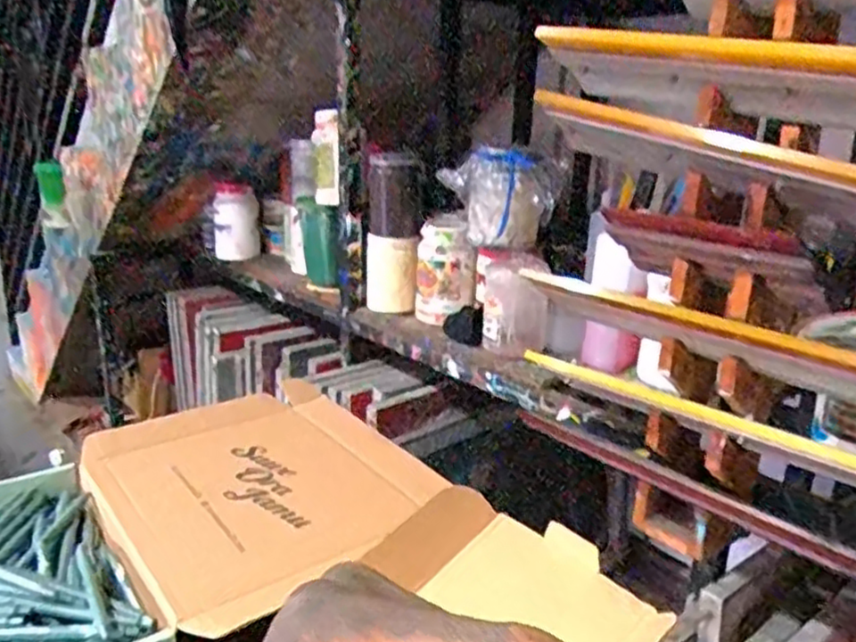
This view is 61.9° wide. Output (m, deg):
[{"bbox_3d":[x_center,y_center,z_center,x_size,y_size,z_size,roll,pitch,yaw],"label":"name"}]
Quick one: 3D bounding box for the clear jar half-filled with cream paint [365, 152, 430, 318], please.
[{"bbox_3d":[-0.053,-0.141,1.212,0.099,0.265,0.078,0,18,-4],"label":"clear jar half-filled with cream paint"}]

